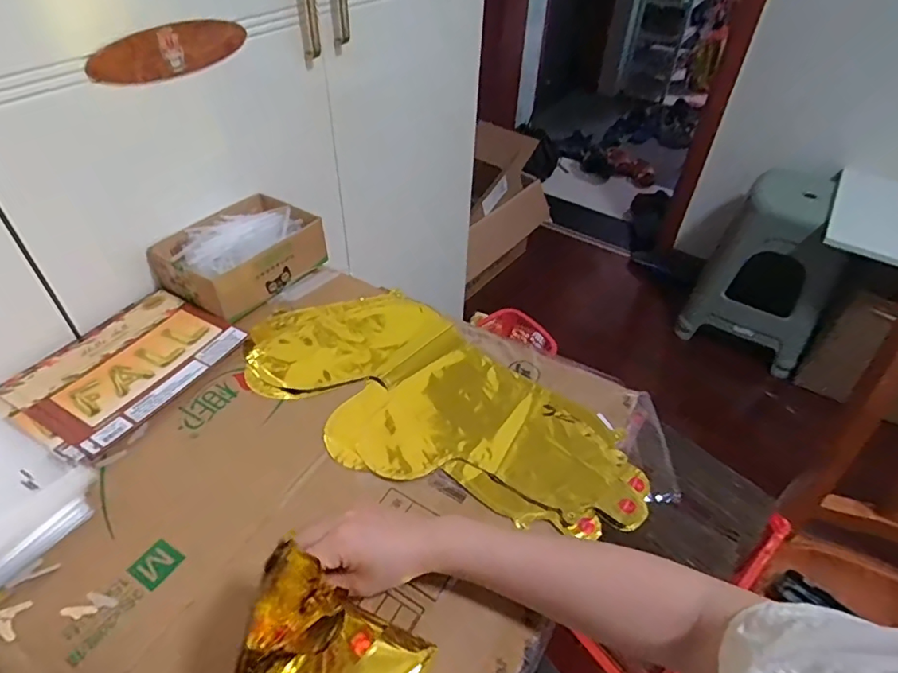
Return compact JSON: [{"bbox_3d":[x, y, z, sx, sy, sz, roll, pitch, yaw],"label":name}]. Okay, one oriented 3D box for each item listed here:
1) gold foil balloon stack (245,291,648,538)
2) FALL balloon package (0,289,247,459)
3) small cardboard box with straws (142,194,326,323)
[{"bbox_3d":[-0.022,0.066,0.565,0.444,0.017,0.212,32,51,26],"label":"gold foil balloon stack"},{"bbox_3d":[-0.360,0.027,0.589,0.158,0.010,0.199,23,47,19],"label":"FALL balloon package"},{"bbox_3d":[-0.274,-0.114,0.702,0.143,0.064,0.188,26,48,22],"label":"small cardboard box with straws"}]

